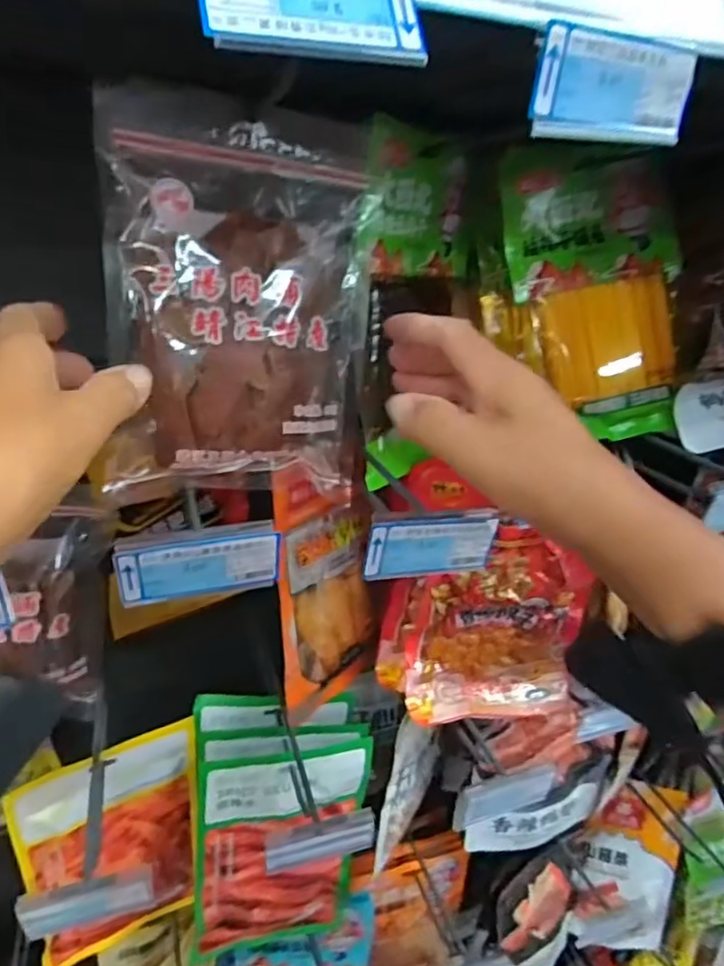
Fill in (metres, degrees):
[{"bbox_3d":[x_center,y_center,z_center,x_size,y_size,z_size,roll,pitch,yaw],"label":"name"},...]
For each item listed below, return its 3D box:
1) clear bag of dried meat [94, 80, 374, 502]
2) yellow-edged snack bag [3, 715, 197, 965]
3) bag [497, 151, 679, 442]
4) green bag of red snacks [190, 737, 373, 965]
[{"bbox_3d":[-0.073,-0.114,0.406,0.167,0.238,0.039,-3,9,-27],"label":"clear bag of dried meat"},{"bbox_3d":[-0.230,0.350,0.607,0.157,0.231,0.032,-14,32,-32],"label":"yellow-edged snack bag"},{"bbox_3d":[0.213,-0.161,0.557,0.153,0.244,0.032,-12,8,-10],"label":"bag"},{"bbox_3d":[-0.077,0.357,0.611,0.166,0.241,0.049,-6,28,-21],"label":"green bag of red snacks"}]

